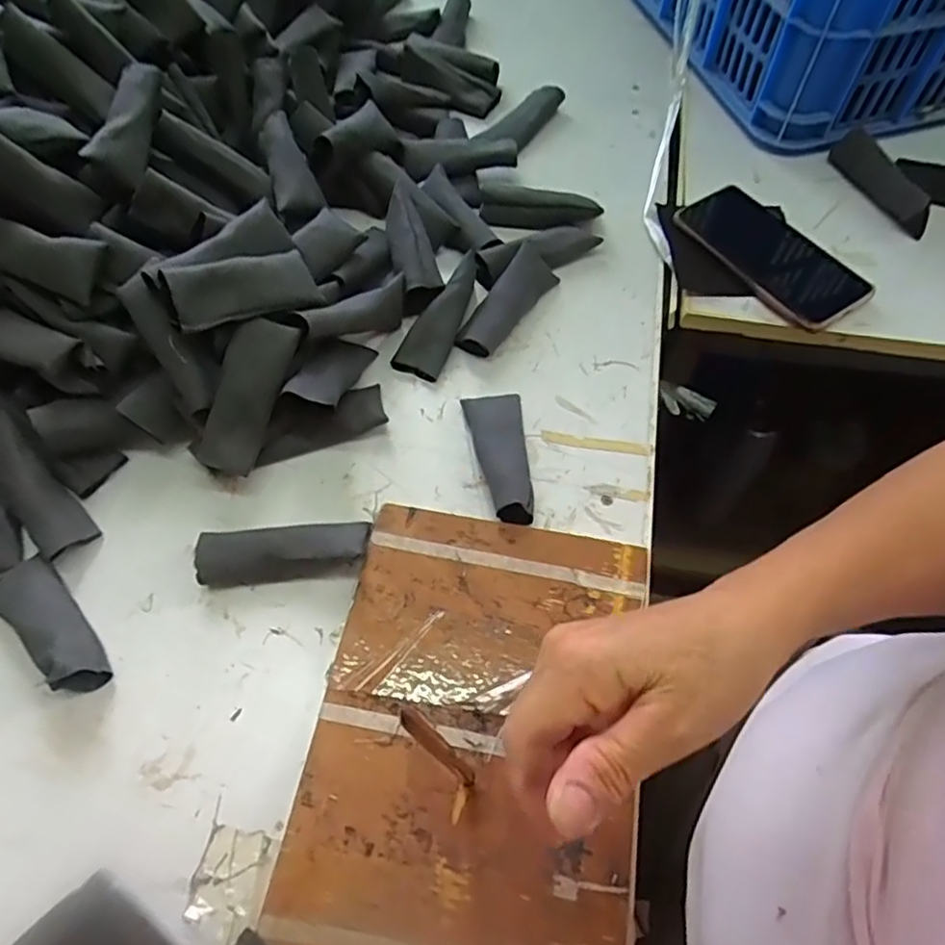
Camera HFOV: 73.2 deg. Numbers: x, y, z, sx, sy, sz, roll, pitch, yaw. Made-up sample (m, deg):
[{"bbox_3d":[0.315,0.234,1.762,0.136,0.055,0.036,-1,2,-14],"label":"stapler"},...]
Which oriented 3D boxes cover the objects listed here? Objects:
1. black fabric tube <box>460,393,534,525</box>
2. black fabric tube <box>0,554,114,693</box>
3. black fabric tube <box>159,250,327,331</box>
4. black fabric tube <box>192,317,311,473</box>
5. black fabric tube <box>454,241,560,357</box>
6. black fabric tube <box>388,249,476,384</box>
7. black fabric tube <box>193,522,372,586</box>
[{"bbox_3d":[0.024,-0.016,0.438,0.040,0.029,0.107,-12,61,-7],"label":"black fabric tube"},{"bbox_3d":[-0.258,0.087,0.384,0.104,0.032,0.038,36,66,18],"label":"black fabric tube"},{"bbox_3d":[-0.149,-0.122,0.421,0.024,0.037,0.102,20,31,39],"label":"black fabric tube"},{"bbox_3d":[-0.151,-0.056,0.431,0.037,0.021,0.114,22,91,12],"label":"black fabric tube"},{"bbox_3d":[0.026,-0.136,0.503,0.033,0.027,0.102,34,66,17],"label":"black fabric tube"},{"bbox_3d":[-0.023,-0.123,0.496,0.034,0.029,0.107,24,77,13],"label":"black fabric tube"},{"bbox_3d":[-0.120,0.050,0.407,0.105,0.029,0.035,-6,61,-4],"label":"black fabric tube"}]

